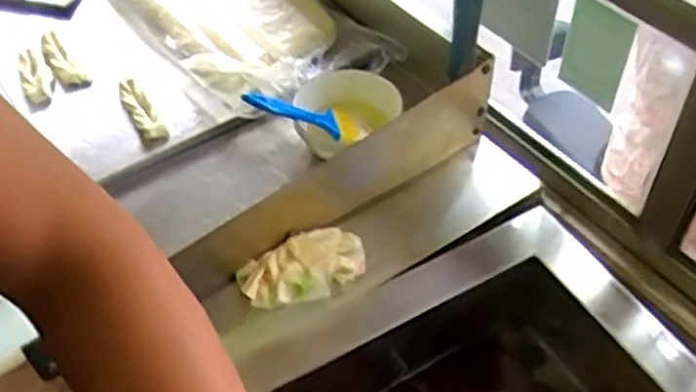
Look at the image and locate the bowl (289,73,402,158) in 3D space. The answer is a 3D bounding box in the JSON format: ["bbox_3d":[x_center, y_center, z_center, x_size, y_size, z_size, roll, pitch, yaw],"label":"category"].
[{"bbox_3d":[-0.015,-0.118,0.973,0.135,0.055,0.138,0,47,0],"label":"bowl"}]

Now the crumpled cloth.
[{"bbox_3d":[-0.053,0.085,0.881,0.152,0.027,0.081,-16,49,-14],"label":"crumpled cloth"}]

